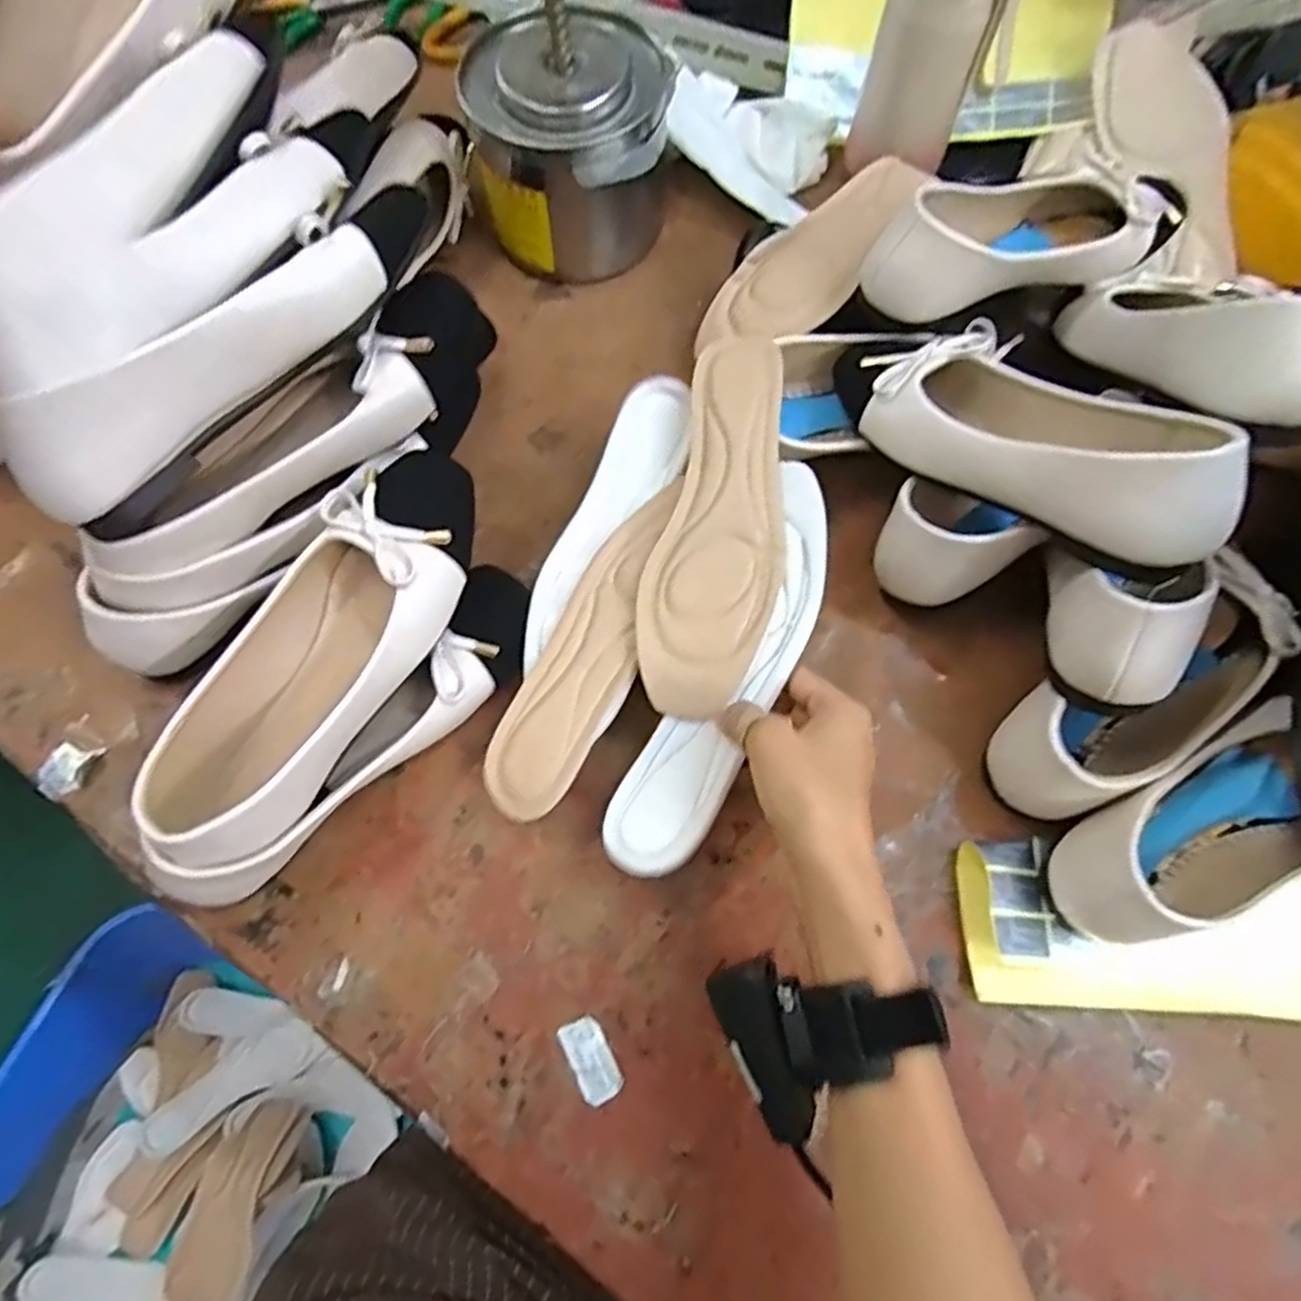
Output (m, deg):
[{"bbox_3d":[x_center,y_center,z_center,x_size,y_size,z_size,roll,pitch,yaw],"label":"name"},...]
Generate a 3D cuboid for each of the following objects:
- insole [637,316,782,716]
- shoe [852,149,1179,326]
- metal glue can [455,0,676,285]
[{"bbox_3d":[0.042,-0.077,0.415,0.071,0.009,0.228,9,79,21],"label":"insole"},{"bbox_3d":[0.243,-0.268,0.473,0.231,0.068,0.087,-23,70,-8],"label":"shoe"},{"bbox_3d":[-0.057,-0.354,0.516,0.140,0.139,0.120,1,69,0],"label":"metal glue can"}]

